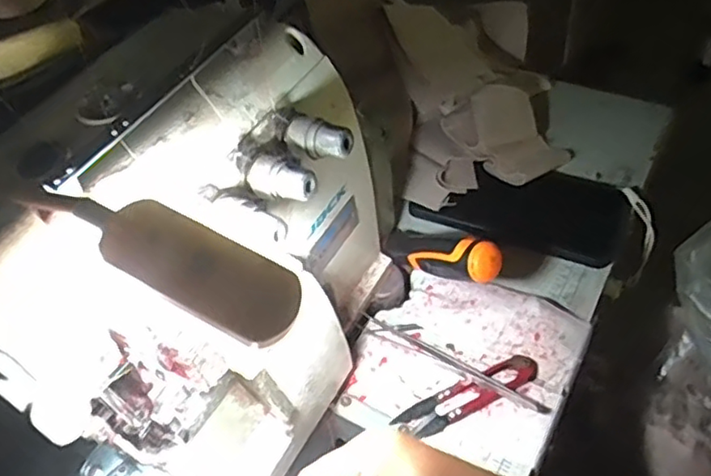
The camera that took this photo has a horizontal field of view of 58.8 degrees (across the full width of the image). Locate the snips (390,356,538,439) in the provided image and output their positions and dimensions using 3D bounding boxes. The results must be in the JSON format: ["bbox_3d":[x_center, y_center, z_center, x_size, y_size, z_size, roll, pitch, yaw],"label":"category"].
[{"bbox_3d":[0.078,0.106,0.430,0.105,0.006,0.022,-23,53,-14],"label":"snips"}]

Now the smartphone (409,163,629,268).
[{"bbox_3d":[0.143,-0.032,0.532,0.159,0.017,0.089,17,54,17],"label":"smartphone"}]

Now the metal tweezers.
[{"bbox_3d":[0.064,0.087,0.444,0.145,0.008,0.017,26,57,23],"label":"metal tweezers"}]

